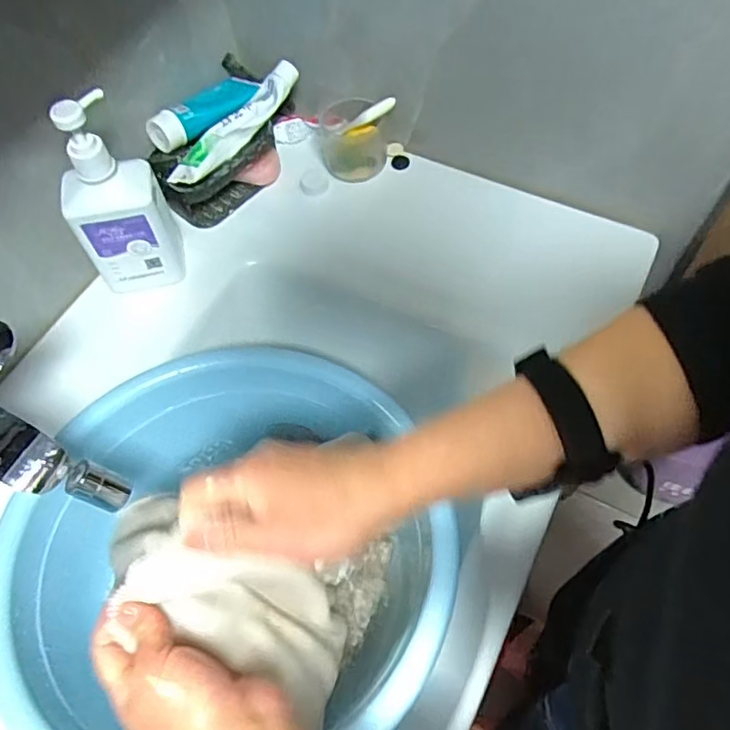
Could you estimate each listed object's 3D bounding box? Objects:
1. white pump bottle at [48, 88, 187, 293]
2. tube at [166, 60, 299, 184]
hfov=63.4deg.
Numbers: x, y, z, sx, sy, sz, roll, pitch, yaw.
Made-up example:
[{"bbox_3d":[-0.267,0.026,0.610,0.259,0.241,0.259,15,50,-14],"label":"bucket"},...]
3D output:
[{"bbox_3d":[-0.233,-0.149,0.549,0.086,0.194,0.053,-20,62,-8],"label":"white pump bottle"},{"bbox_3d":[-0.138,-0.255,0.628,0.034,0.043,0.174,30,67,18],"label":"tube"}]

